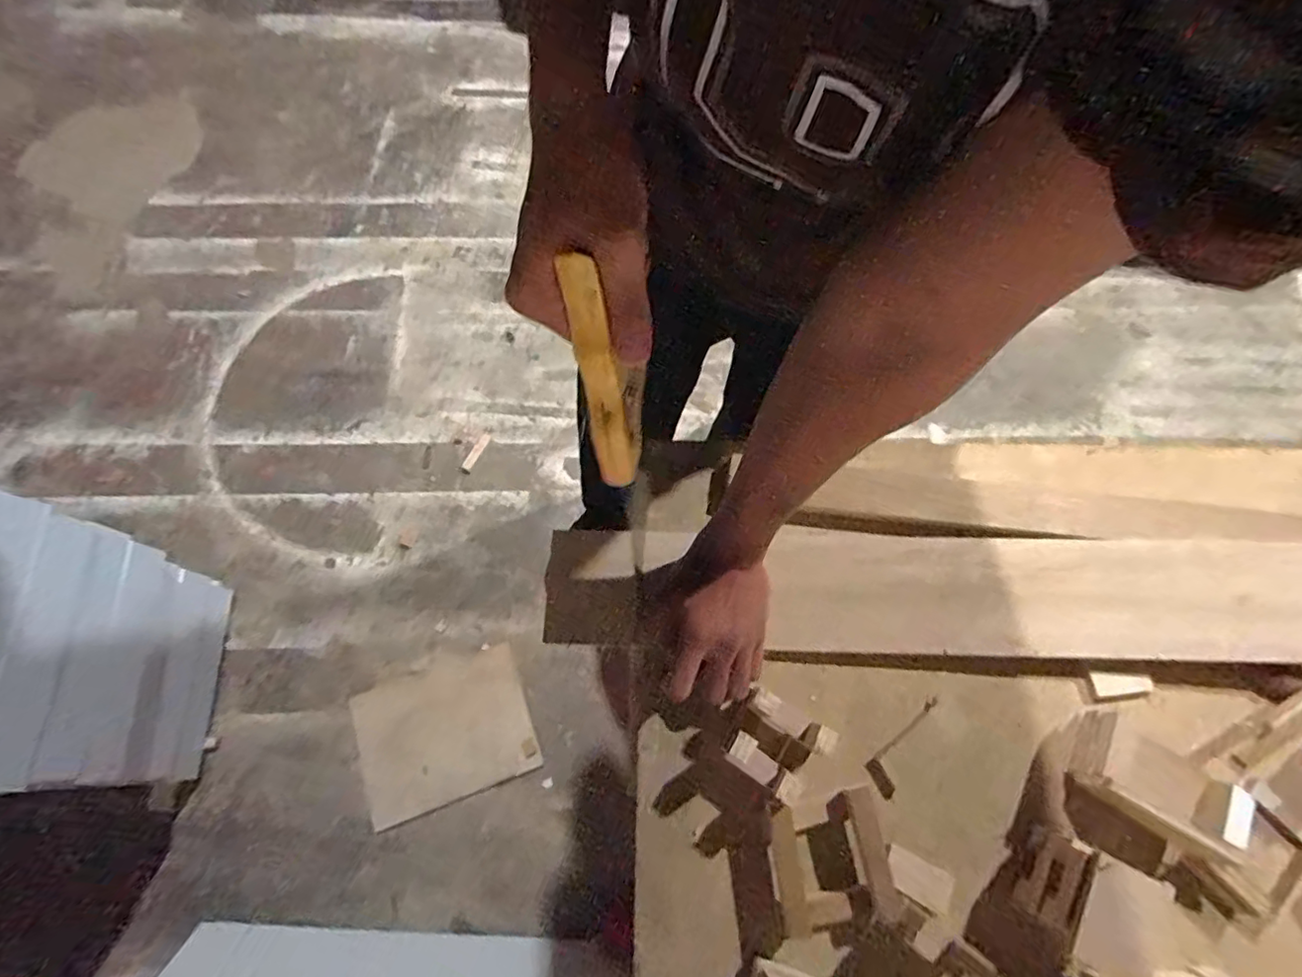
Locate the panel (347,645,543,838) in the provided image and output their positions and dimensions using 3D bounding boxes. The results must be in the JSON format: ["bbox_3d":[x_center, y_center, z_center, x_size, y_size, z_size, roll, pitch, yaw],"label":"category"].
[{"bbox_3d":[-0.418,0.486,1.173,0.337,0.009,0.253,-20,71,-6],"label":"panel"}]

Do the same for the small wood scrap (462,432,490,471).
[{"bbox_3d":[-0.410,-0.088,1.382,0.024,0.007,0.099,22,72,8],"label":"small wood scrap"}]

